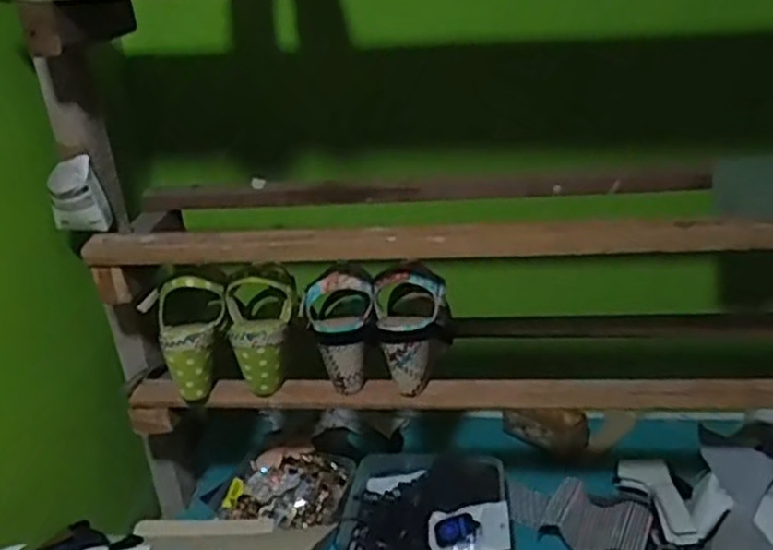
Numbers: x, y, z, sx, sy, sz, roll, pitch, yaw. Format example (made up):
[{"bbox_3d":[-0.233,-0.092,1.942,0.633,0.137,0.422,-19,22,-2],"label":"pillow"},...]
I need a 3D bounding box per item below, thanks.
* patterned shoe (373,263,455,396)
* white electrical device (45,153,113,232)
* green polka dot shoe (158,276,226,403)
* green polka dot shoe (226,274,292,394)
[{"bbox_3d":[0.029,0.061,0.818,0.083,0.136,0.078,-3,25,3],"label":"patterned shoe"},{"bbox_3d":[-0.343,-0.087,0.805,0.055,0.080,0.022,-12,26,-17],"label":"white electrical device"},{"bbox_3d":[-0.229,0.074,0.839,0.078,0.142,0.072,0,2,8],"label":"green polka dot shoe"},{"bbox_3d":[-0.140,0.068,0.837,0.078,0.126,0.067,-9,25,-10],"label":"green polka dot shoe"}]

